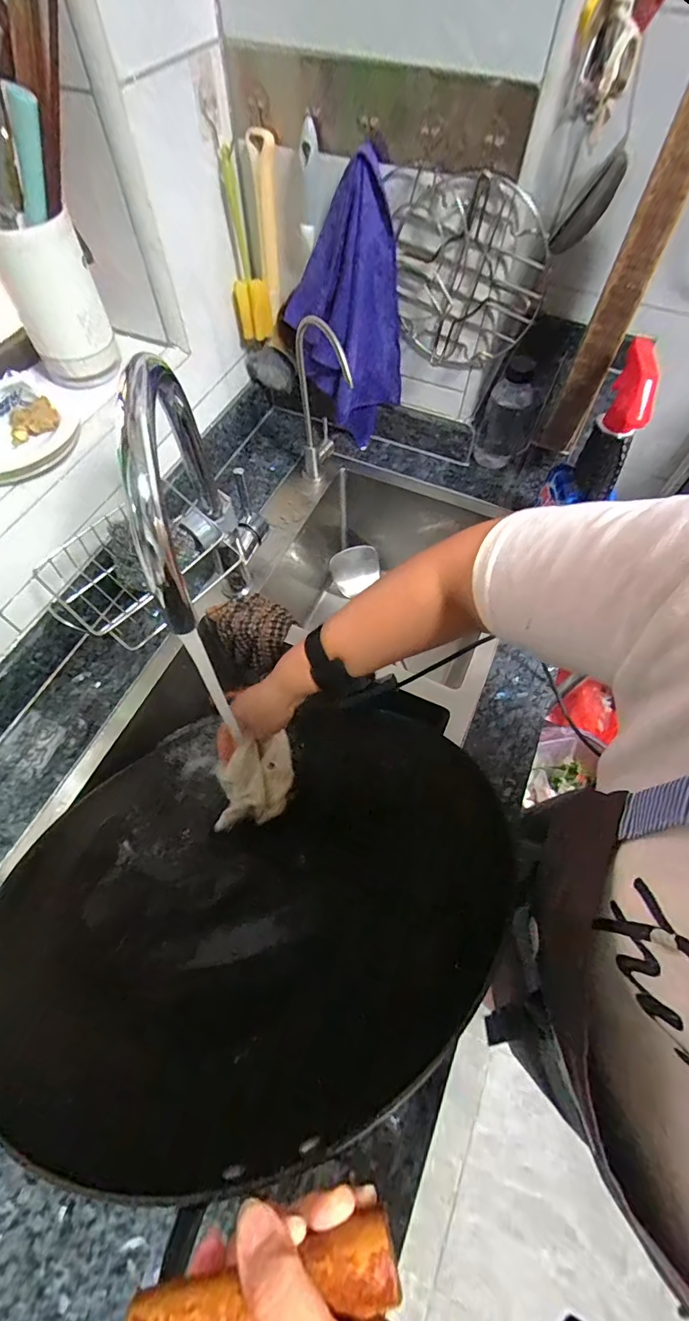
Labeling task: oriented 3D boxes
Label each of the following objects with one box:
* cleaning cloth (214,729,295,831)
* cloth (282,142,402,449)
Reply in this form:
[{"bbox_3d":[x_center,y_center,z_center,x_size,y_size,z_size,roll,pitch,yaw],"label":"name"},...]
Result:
[{"bbox_3d":[-0.104,0.145,0.554,0.086,0.020,0.110,1,96,-23],"label":"cleaning cloth"},{"bbox_3d":[0.004,-0.484,0.673,0.162,0.318,0.069,9,63,4],"label":"cloth"}]

